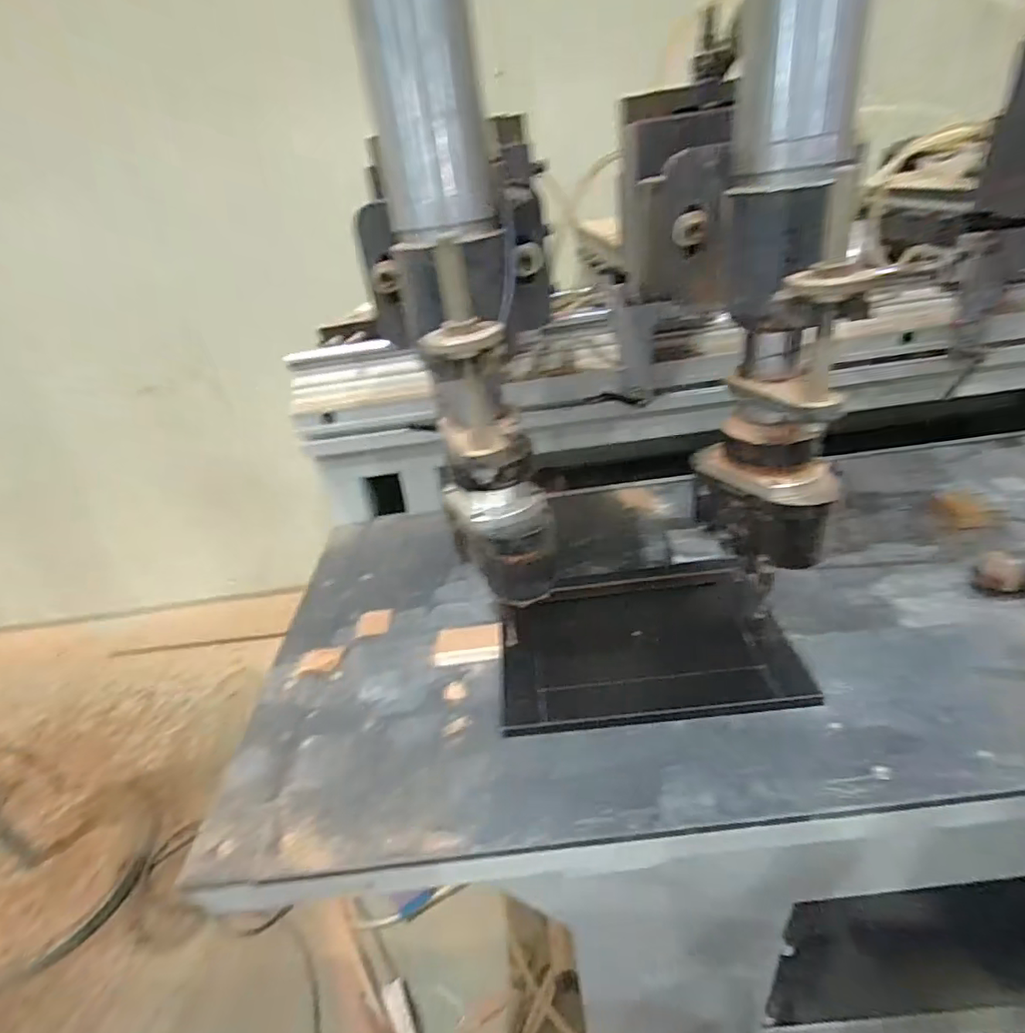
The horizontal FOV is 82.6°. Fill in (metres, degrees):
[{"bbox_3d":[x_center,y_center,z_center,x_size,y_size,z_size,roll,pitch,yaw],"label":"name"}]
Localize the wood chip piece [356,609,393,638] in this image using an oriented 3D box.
[{"bbox_3d":[-0.167,0.127,0.702,0.040,0.004,0.046,-6,31,1],"label":"wood chip piece"}]

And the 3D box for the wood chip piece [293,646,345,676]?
[{"bbox_3d":[-0.217,0.161,0.658,0.047,0.004,0.039,-6,31,2],"label":"wood chip piece"}]

